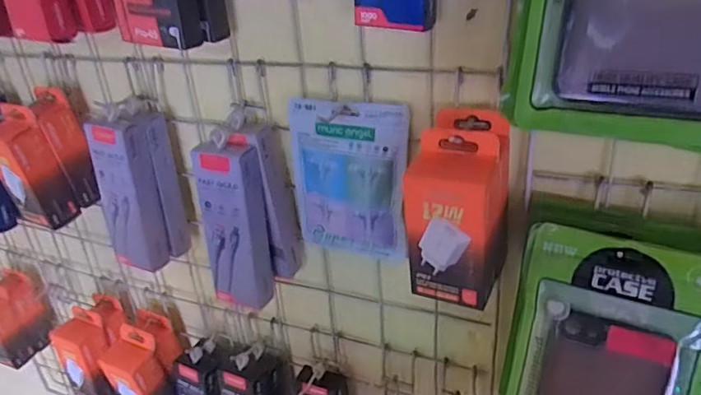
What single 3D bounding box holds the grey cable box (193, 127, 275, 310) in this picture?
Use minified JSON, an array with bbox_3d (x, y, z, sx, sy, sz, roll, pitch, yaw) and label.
[{"bbox_3d":[-0.103,0.023,0.480,0.053,0.161,0.029,6,29,17],"label":"grey cable box"}]

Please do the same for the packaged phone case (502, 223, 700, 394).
[{"bbox_3d":[0.163,0.130,0.350,0.117,0.207,0.011,10,3,23],"label":"packaged phone case"}]

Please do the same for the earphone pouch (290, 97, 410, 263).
[{"bbox_3d":[0.001,-0.011,0.461,0.100,0.141,0.018,8,30,21],"label":"earphone pouch"}]

